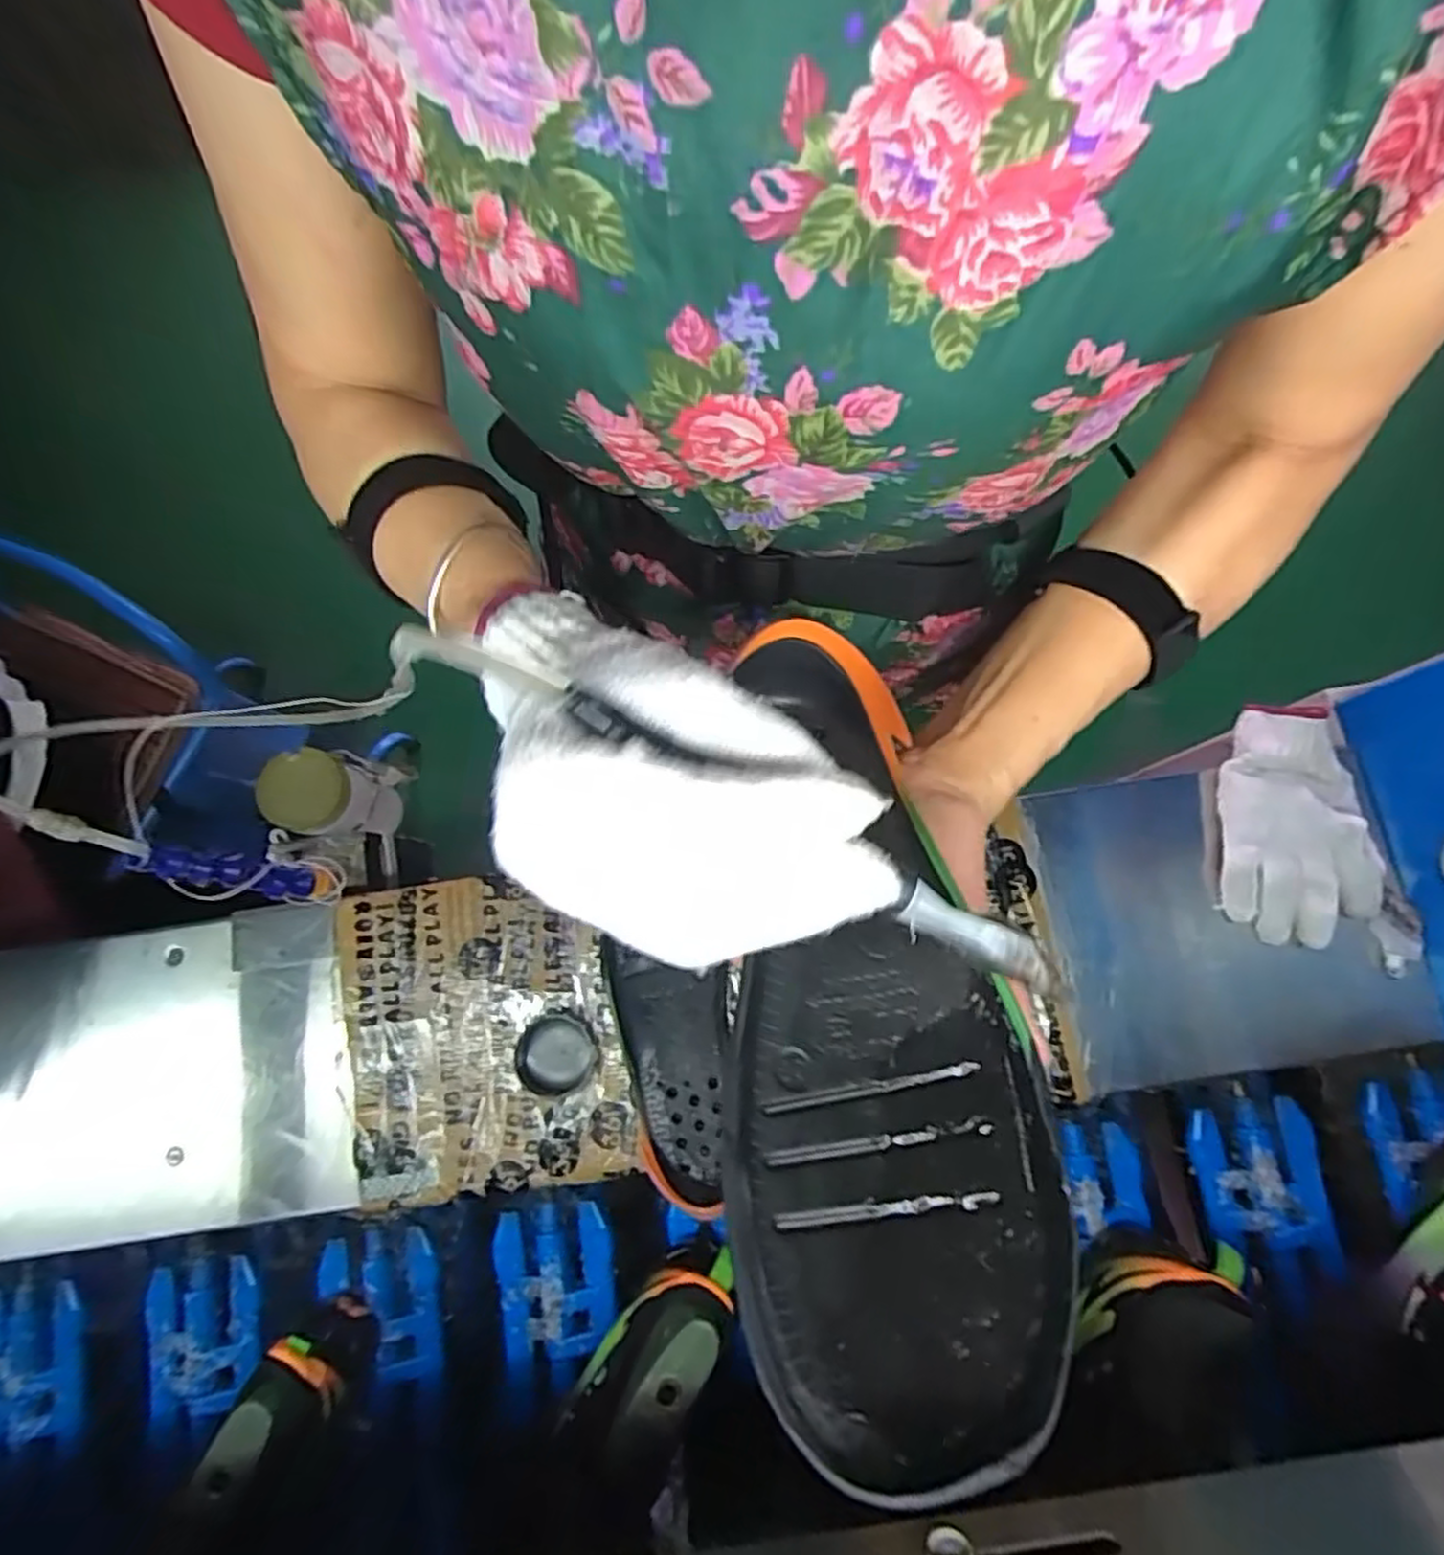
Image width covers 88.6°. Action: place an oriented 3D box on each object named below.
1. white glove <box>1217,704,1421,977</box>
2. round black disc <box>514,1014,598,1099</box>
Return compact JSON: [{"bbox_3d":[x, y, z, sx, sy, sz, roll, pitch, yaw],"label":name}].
[{"bbox_3d":[0.475,0.044,0.581,0.141,0.043,0.191,6,78,3],"label":"white glove"},{"bbox_3d":[-0.131,0.219,0.584,0.061,0.017,0.057,0,78,1],"label":"round black disc"}]

